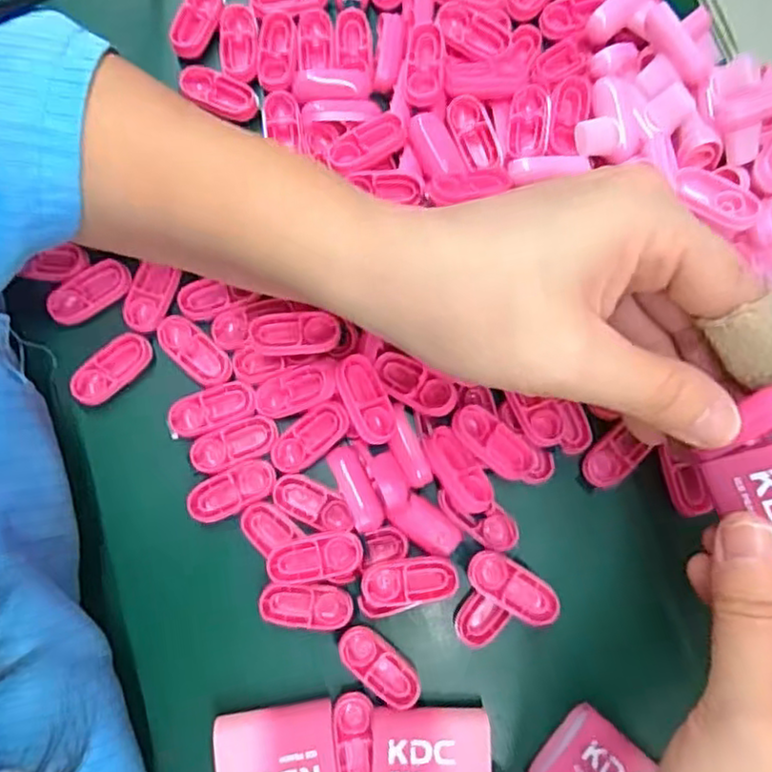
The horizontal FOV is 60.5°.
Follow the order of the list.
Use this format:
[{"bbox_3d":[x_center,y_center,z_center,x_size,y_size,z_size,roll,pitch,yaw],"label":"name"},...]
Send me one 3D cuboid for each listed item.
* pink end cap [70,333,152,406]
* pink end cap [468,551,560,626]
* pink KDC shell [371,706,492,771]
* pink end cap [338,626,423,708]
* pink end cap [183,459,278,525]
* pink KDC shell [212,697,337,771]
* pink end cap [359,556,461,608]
[{"bbox_3d":[-0.109,-0.007,0.260,0.014,0.005,0.034,44,83,8],"label":"pink end cap"},{"bbox_3d":[0.046,0.073,0.241,0.034,0.011,0.016,31,82,6],"label":"pink end cap"},{"bbox_3d":[0.016,0.133,0.234,0.041,0.010,0.034,-1,80,0],"label":"pink KDC shell"},{"bbox_3d":[-0.002,0.103,0.243,0.034,0.004,0.015,41,83,7],"label":"pink end cap"},{"bbox_3d":[-0.059,0.040,0.252,0.034,0.004,0.016,-28,81,-4],"label":"pink end cap"},{"bbox_3d":[-0.039,0.133,0.234,0.042,0.011,0.033,-9,80,-1],"label":"pink KDC shell"},{"bbox_3d":[0.009,0.071,0.241,0.034,0.012,0.016,-7,80,-1],"label":"pink end cap"}]

